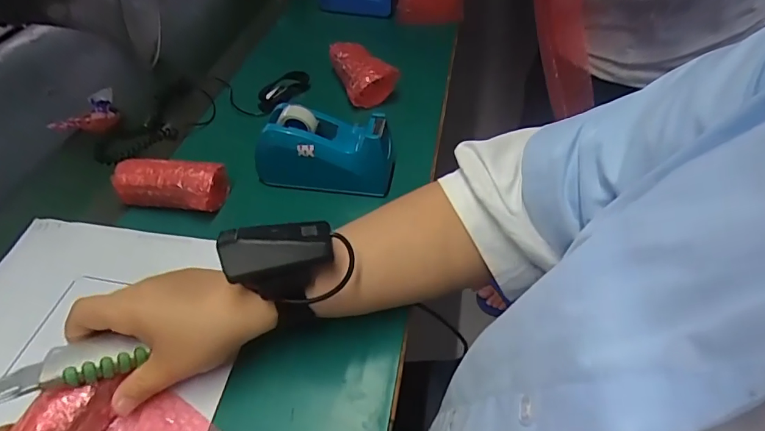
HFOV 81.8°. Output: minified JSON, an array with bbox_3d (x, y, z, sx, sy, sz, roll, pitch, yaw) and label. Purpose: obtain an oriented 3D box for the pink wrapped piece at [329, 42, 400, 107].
[{"bbox_3d":[-0.027,-0.190,0.594,0.063,0.053,0.102,-18,50,-14],"label":"pink wrapped piece"}]

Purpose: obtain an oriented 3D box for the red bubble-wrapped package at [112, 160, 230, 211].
[{"bbox_3d":[-0.217,-0.034,0.451,0.099,0.037,0.045,6,48,7],"label":"red bubble-wrapped package"}]

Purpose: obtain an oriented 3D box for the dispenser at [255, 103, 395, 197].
[{"bbox_3d":[-0.060,-0.070,0.460,0.141,0.079,0.047,6,48,7],"label":"dispenser"}]

